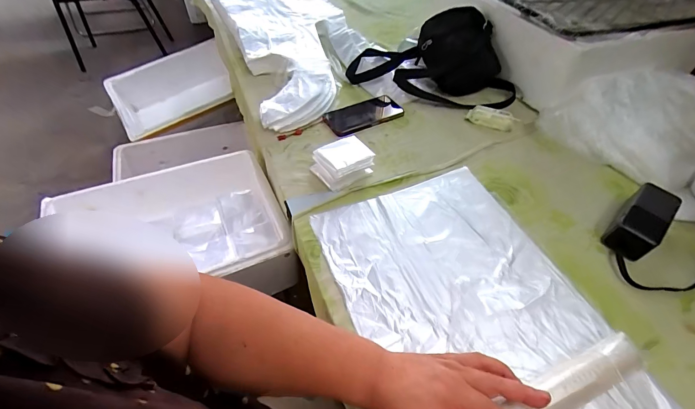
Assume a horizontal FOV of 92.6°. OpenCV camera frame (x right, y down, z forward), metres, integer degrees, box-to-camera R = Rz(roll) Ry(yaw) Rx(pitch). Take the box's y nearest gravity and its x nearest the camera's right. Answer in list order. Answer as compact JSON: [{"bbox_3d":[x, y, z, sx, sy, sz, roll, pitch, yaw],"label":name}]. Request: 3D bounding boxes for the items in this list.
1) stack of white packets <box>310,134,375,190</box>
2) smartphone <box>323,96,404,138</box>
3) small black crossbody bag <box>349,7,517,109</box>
[{"bbox_3d":[-0.009,-0.074,0.584,0.092,0.054,0.075,-29,57,-22],"label":"stack of white packets"},{"bbox_3d":[0.041,-0.192,0.716,0.173,0.014,0.085,-20,54,-16],"label":"smartphone"},{"bbox_3d":[0.195,-0.328,0.737,0.384,0.145,0.175,15,53,12],"label":"small black crossbody bag"}]

